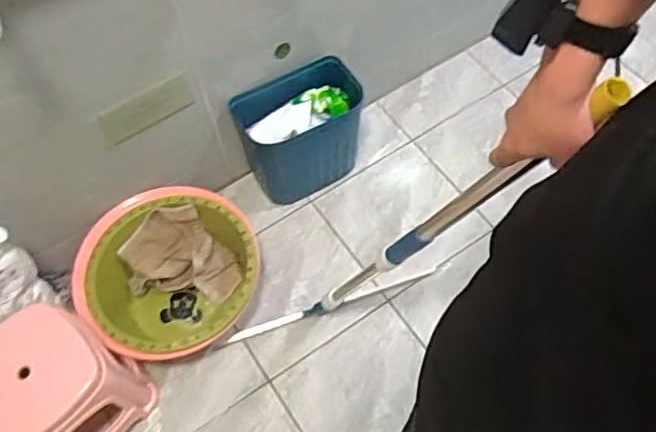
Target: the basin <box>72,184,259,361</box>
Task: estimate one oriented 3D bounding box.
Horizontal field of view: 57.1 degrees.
[{"bbox_3d":[-0.316,0.130,1.254,0.349,0.172,0.333,-2,61,3],"label":"basin"}]

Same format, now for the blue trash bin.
[{"bbox_3d":[-0.050,-0.173,1.346,0.261,0.265,0.161,-24,62,-9],"label":"blue trash bin"}]

